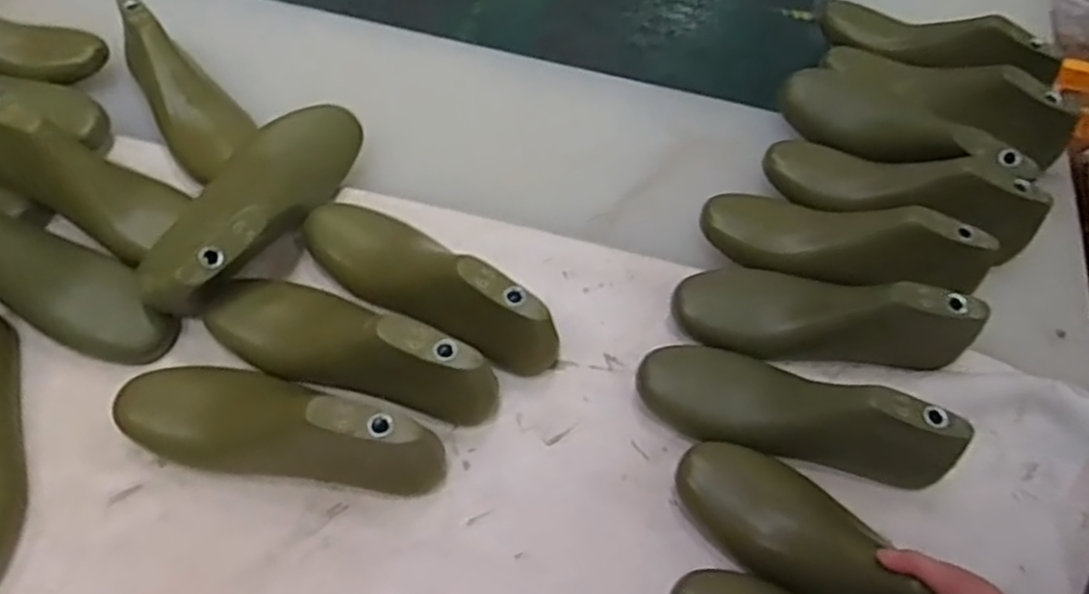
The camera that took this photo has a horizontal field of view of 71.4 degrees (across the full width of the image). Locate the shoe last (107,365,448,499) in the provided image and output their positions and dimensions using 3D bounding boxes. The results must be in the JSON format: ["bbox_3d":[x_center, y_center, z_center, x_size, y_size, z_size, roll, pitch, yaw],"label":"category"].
[{"bbox_3d":[-0.188,0.097,0.541,0.235,0.098,0.072,14,59,5],"label":"shoe last"}]

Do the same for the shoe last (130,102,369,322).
[{"bbox_3d":[-0.241,-0.086,0.633,0.092,0.071,0.236,25,60,11],"label":"shoe last"}]

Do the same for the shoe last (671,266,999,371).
[{"bbox_3d":[0.220,0.016,0.596,0.221,0.077,0.087,22,60,10],"label":"shoe last"}]

